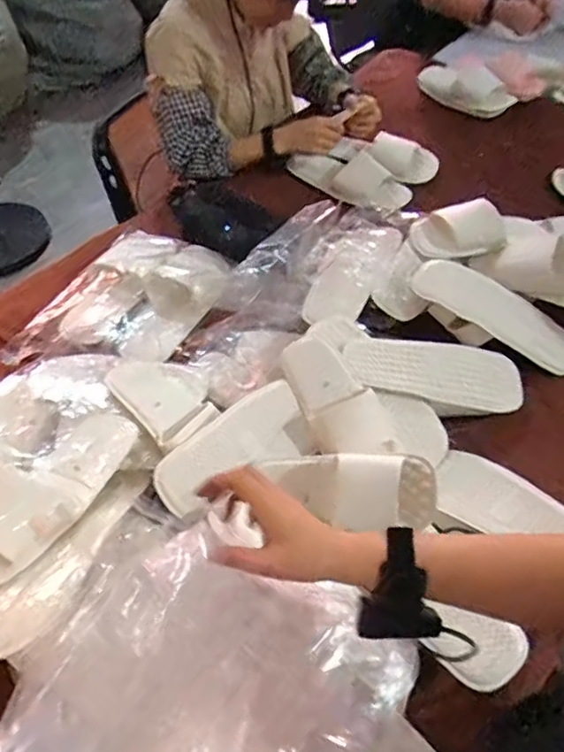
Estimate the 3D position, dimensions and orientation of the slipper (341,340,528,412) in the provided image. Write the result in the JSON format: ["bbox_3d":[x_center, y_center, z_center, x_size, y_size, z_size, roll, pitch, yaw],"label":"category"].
[{"bbox_3d":[0.224,-0.006,0.840,0.270,0.029,0.100,9,52,-11],"label":"slipper"}]

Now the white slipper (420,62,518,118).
[{"bbox_3d":[0.436,-0.675,1.390,0.070,0.097,0.330,-22,40,-15],"label":"white slipper"}]

